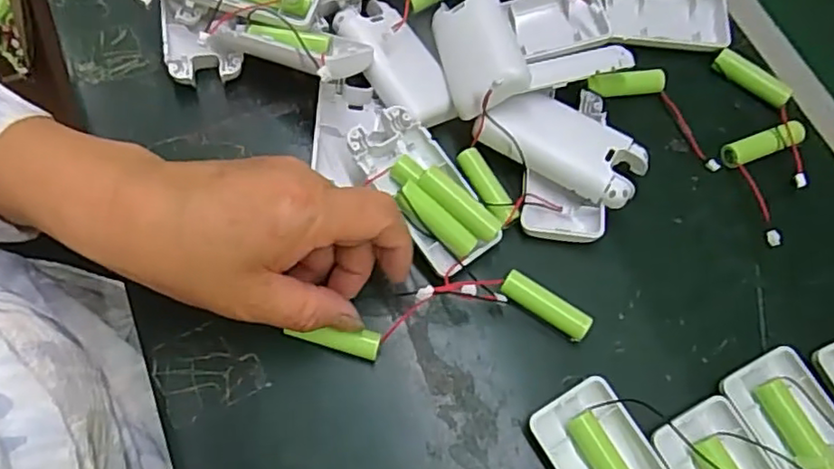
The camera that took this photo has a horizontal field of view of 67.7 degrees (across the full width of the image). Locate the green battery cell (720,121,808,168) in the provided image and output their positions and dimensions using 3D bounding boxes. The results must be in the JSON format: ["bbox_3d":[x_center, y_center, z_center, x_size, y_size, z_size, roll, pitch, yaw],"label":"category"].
[{"bbox_3d":[0.208,-0.053,0.376,0.055,0.011,0.013,-17,71,-10],"label":"green battery cell"}]

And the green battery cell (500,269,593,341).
[{"bbox_3d":[0.067,0.038,0.327,0.049,0.015,0.014,30,70,8],"label":"green battery cell"}]

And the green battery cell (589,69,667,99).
[{"bbox_3d":[0.130,-0.093,0.387,0.049,0.012,0.012,-6,69,-6],"label":"green battery cell"}]

